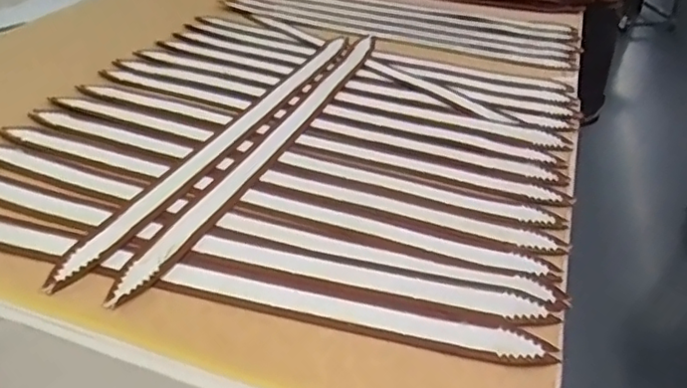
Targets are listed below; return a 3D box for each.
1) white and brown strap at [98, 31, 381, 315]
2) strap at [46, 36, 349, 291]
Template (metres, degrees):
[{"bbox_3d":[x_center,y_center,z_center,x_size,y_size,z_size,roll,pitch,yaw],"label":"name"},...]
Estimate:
[{"bbox_3d":[-0.065,-0.073,0.663,0.034,0.007,0.570,16,38,16],"label":"white and brown strap"},{"bbox_3d":[-0.114,-0.081,0.667,0.038,0.007,0.556,16,38,16],"label":"strap"}]

